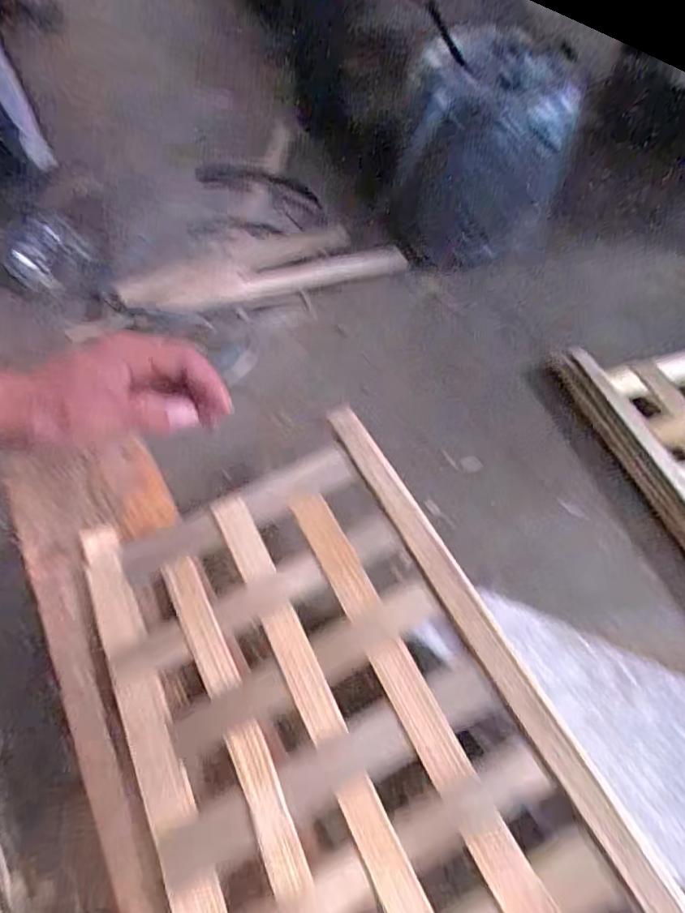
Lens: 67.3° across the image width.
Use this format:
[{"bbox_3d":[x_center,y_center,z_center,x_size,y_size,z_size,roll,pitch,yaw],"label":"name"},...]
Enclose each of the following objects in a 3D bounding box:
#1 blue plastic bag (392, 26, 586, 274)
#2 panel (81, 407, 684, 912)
[{"bbox_3d":[0.157,-0.325,0.581,0.182,0.191,0.109,4,59,0],"label":"blue plastic bag"},{"bbox_3d":[0.000,0.166,0.301,0.227,0.023,0.369,-25,59,-13],"label":"panel"}]

